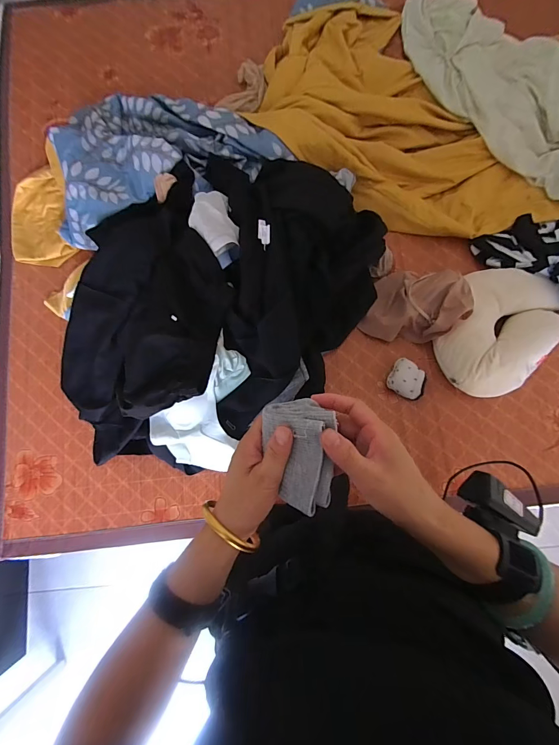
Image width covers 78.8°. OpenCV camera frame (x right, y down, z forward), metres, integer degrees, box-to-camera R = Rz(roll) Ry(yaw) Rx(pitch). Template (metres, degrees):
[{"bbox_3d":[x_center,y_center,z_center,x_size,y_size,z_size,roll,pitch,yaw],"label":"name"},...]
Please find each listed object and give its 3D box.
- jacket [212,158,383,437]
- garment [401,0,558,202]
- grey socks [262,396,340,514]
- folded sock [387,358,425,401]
[{"bbox_3d":[0.052,-0.197,0.752,0.347,0.171,0.513,-3,80,1],"label":"jacket"},{"bbox_3d":[0.600,-0.741,0.859,0.319,0.066,0.716,-39,82,-3],"label":"garment"},{"bbox_3d":[0.016,0.071,0.292,0.058,0.045,0.095,-2,82,2],"label":"grey socks"},{"bbox_3d":[0.293,0.014,0.781,0.074,0.033,0.081,25,82,6],"label":"folded sock"}]

